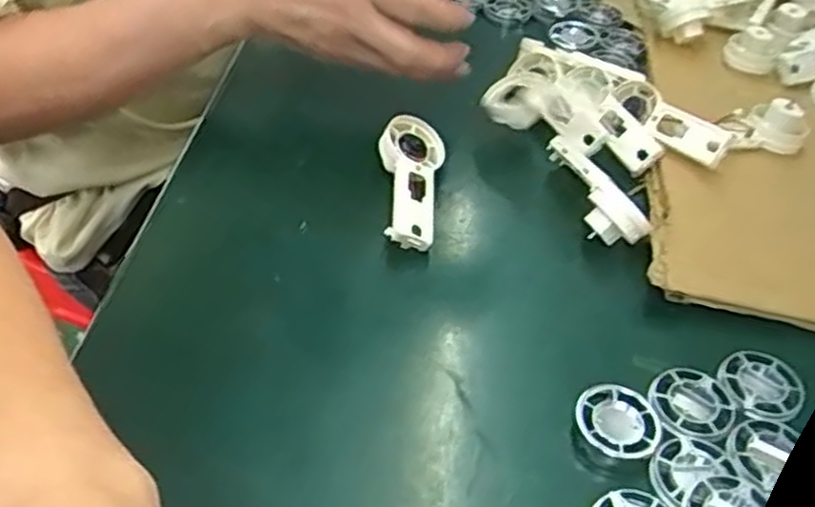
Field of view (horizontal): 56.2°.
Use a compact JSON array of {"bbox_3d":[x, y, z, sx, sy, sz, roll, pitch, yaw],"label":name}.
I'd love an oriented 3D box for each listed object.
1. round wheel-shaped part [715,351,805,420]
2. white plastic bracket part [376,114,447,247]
[{"bbox_3d":[0.171,0.063,0.370,0.037,0.006,0.038,4,45,-3],"label":"round wheel-shaped part"},{"bbox_3d":[0.002,-0.045,0.450,0.038,0.026,0.093,3,45,-4],"label":"white plastic bracket part"}]

